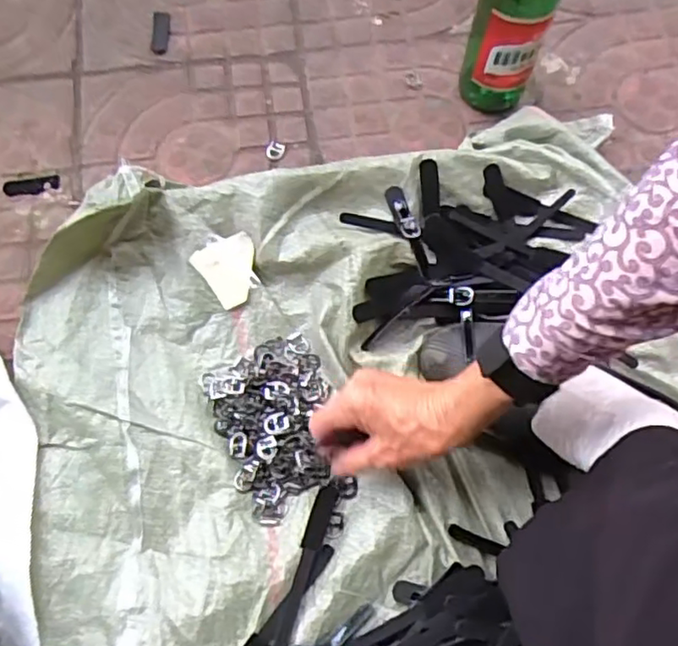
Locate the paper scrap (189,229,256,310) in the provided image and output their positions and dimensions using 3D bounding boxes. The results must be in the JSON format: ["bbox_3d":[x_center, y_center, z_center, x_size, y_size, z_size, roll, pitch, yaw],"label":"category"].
[{"bbox_3d":[-0.097,-0.051,0.581,0.054,0.004,0.059,-37,101,-7],"label":"paper scrap"}]

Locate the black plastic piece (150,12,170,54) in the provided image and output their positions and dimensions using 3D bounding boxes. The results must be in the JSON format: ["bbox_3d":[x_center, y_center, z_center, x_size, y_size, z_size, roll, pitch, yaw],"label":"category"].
[{"bbox_3d":[-0.202,-0.328,0.714,0.018,0.012,0.060,0,68,-1],"label":"black plastic piece"}]

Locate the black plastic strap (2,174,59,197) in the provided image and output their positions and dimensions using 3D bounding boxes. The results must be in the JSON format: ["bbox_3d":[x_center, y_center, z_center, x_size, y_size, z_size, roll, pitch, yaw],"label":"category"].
[{"bbox_3d":[-0.314,-0.140,0.645,0.055,0.004,0.021,-10,69,-6],"label":"black plastic strap"}]

